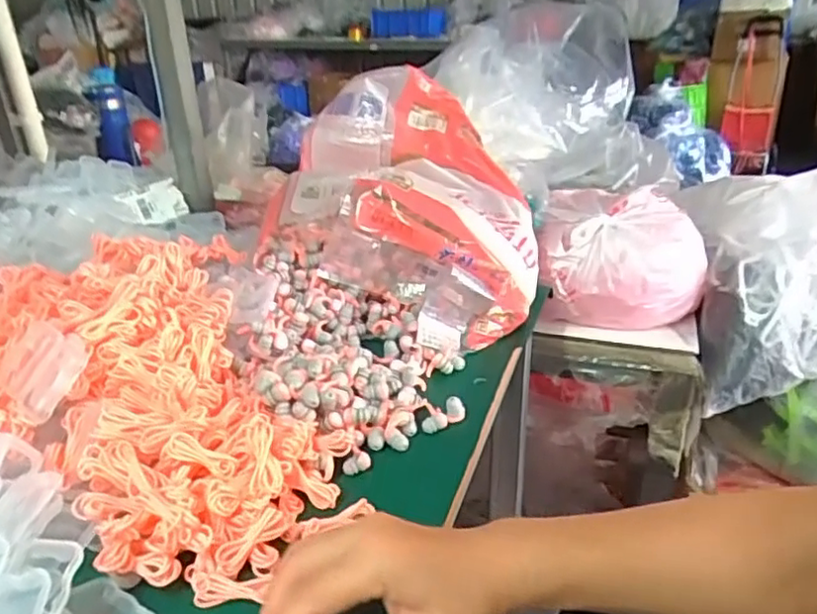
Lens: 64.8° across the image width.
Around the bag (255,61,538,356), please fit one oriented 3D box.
[{"bbox_3d":[-0.005,-0.124,0.664,0.279,0.164,0.236,11,30,23],"label":"bag"}]

